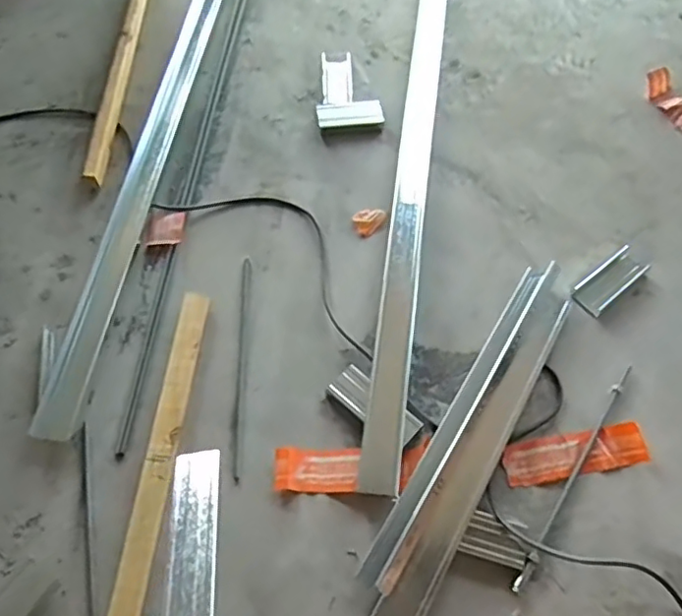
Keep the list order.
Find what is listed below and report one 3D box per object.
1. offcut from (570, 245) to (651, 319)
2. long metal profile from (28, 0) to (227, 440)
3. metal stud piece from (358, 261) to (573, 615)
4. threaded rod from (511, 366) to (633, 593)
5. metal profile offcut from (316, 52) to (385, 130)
[{"bbox_3d":[0.394,-0.040,0.882,0.131,0.021,0.053,-35,70,-17],"label":"offcut"},{"bbox_3d":[-0.286,-0.358,1.005,0.078,0.025,1.161,9,64,2],"label":"long metal profile"},{"bbox_3d":[0.173,0.148,0.760,0.088,0.043,0.509,30,67,12],"label":"metal stud piece"},{"bbox_3d":[0.292,0.200,0.751,0.014,0.015,0.327,32,68,13],"label":"threaded rod"},{"bbox_3d":[0.005,-0.371,1.029,0.104,0.024,0.159,-9,65,-6],"label":"metal profile offcut"}]

